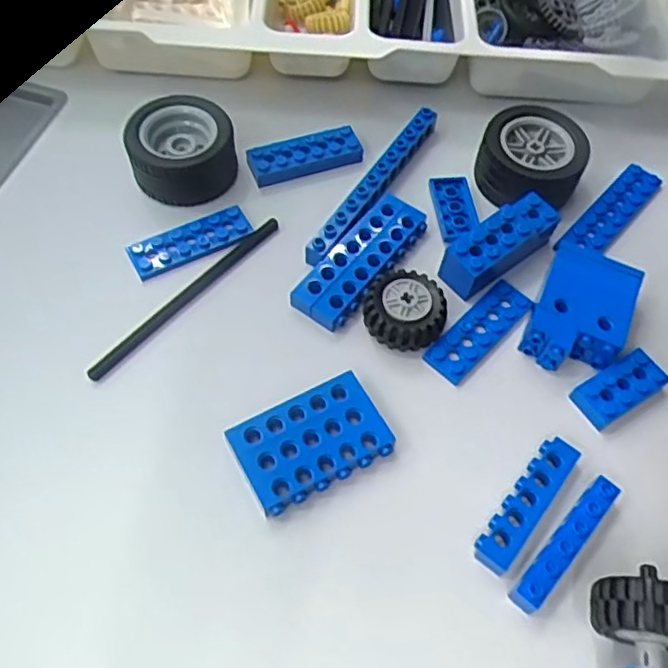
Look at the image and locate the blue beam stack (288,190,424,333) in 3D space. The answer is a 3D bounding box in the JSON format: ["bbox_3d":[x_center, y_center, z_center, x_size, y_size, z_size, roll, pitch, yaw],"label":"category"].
[{"bbox_3d":[0.011,-0.030,0.252,0.023,0.007,0.065,34,63,17],"label":"blue beam stack"}]

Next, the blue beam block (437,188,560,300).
[{"bbox_3d":[0.063,-0.033,0.252,0.053,0.021,0.020,-36,67,-21],"label":"blue beam block"}]

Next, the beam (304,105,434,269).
[{"bbox_3d":[0.018,-0.064,0.271,0.010,0.010,0.096,28,62,14],"label":"beam"}]

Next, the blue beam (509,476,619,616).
[{"bbox_3d":[0.071,0.064,0.199,0.008,0.009,0.048,40,65,20],"label":"blue beam"}]

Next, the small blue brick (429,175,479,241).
[{"bbox_3d":[0.050,-0.053,0.271,0.017,0.004,0.034,-6,59,-6],"label":"small blue brick"}]

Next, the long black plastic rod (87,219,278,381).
[{"bbox_3d":[-0.055,-0.016,0.245,0.005,0.005,0.093,36,64,18],"label":"long black plastic rod"}]

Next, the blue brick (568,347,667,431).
[{"bbox_3d":[0.100,0.019,0.228,0.031,0.008,0.016,-26,63,-17],"label":"blue brick"}]

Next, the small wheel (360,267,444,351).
[{"bbox_3d":[0.025,-0.009,0.238,0.028,0.013,0.029,1,59,-2],"label":"small wheel"}]

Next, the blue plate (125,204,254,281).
[{"bbox_3d":[-0.057,-0.037,0.256,0.047,0.007,0.016,-27,64,-17],"label":"blue plate"}]

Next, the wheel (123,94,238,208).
[{"bbox_3d":[-0.063,-0.076,0.270,0.041,0.023,0.039,1,59,-2],"label":"wheel"}]

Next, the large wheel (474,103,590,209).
[{"bbox_3d":[0.082,-0.074,0.274,0.041,0.022,0.042,1,59,-2],"label":"large wheel"}]

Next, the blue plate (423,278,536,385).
[{"bbox_3d":[0.054,-0.002,0.241,0.017,0.004,0.048,41,65,20],"label":"blue plate"}]

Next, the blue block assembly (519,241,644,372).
[{"bbox_3d":[0.093,-0.011,0.241,0.032,0.016,0.057,25,61,12],"label":"blue block assembly"}]

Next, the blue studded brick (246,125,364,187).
[{"bbox_3d":[-0.012,-0.077,0.281,0.048,0.008,0.017,-16,61,-12],"label":"blue studded brick"}]

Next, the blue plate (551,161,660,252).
[{"bbox_3d":[0.117,-0.052,0.274,0.016,0.004,0.061,39,65,19],"label":"blue plate"}]

